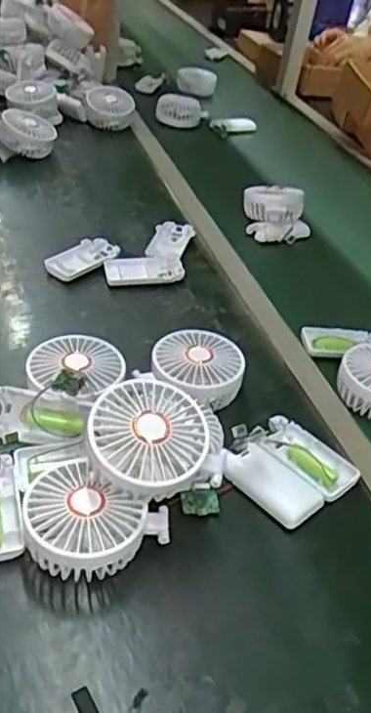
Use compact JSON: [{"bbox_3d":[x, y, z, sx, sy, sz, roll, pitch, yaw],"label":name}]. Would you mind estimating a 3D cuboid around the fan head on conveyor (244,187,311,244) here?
[{"bbox_3d":[0.136,-0.215,0.951,0.089,0.051,0.088,6,37,-7],"label":"fan head on conveyor"}]

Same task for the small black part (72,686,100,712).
[{"bbox_3d":[-0.061,0.215,0.393,0.011,0.004,0.022,-14,44,-30],"label":"small black part"}]

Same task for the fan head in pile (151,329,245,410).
[{"bbox_3d":[0.011,0.012,0.621,0.088,0.038,0.087,6,37,-2],"label":"fan head in pile"}]

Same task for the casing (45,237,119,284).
[{"bbox_3d":[-0.130,-0.125,0.804,0.048,0.013,0.095,35,43,28],"label":"casing"}]

